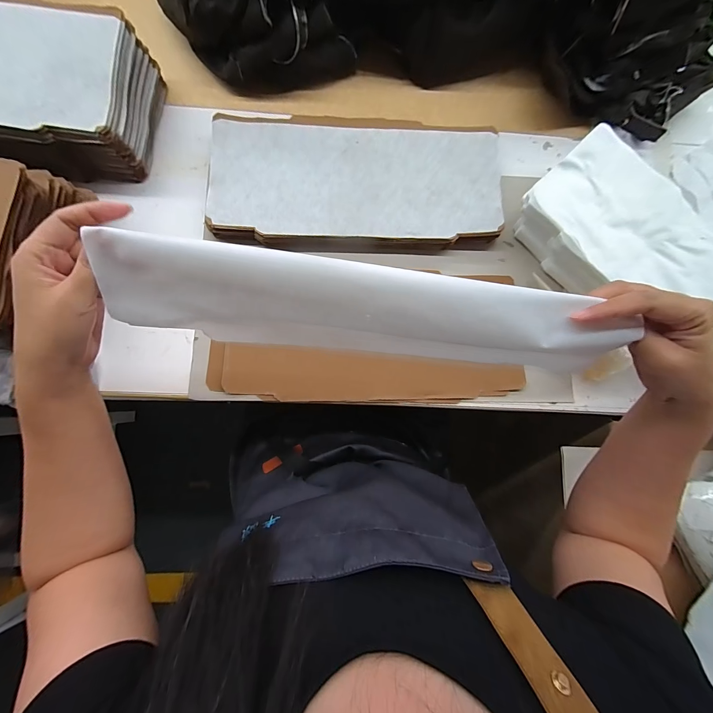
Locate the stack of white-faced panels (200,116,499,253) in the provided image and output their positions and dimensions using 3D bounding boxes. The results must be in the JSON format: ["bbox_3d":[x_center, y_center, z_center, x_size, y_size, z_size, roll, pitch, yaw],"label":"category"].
[{"bbox_3d":[0.001,-0.259,0.475,0.435,0.030,0.196,-1,83,-4],"label":"stack of white-faced panels"}]

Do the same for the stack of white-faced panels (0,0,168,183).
[{"bbox_3d":[-0.514,-0.377,0.435,0.416,0.098,0.213,10,85,-1],"label":"stack of white-faced panels"}]

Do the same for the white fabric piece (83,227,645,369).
[{"bbox_3d":[0.003,-0.034,0.255,0.404,0.106,0.040,7,42,-1],"label":"white fabric piece"}]

